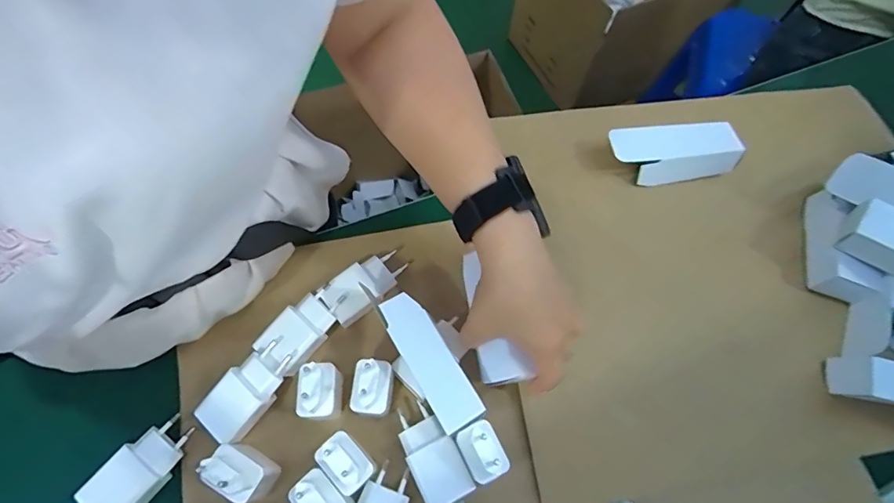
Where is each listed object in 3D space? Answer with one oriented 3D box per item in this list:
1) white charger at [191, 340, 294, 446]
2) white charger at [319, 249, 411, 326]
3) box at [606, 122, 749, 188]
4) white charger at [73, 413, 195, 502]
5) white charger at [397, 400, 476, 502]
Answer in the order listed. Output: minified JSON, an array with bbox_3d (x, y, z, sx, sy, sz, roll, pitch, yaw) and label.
[{"bbox_3d":[-0.158,0.114,0.370,0.040,0.038,0.075,37,69,13],"label":"white charger"},{"bbox_3d":[-0.072,0.031,0.421,0.079,0.032,0.036,-37,72,-17],"label":"white charger"},{"bbox_3d":[0.233,-0.100,0.480,0.127,0.048,0.044,-5,66,-5],"label":"box"},{"bbox_3d":[-0.233,0.166,0.351,0.043,0.022,0.075,33,68,12],"label":"white charger"},{"bbox_3d":[-0.013,0.161,0.364,0.037,0.028,0.074,-26,69,-13],"label":"white charger"}]

